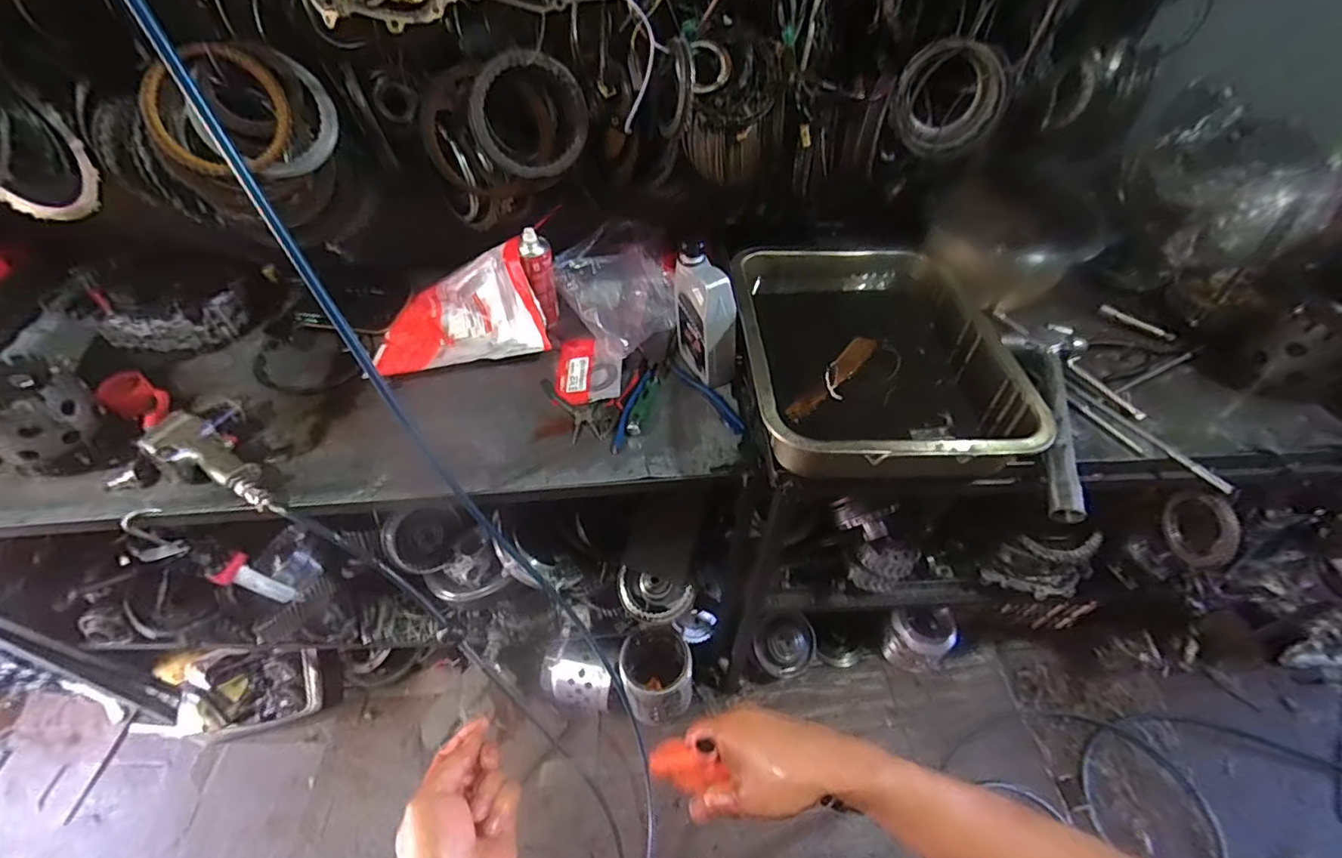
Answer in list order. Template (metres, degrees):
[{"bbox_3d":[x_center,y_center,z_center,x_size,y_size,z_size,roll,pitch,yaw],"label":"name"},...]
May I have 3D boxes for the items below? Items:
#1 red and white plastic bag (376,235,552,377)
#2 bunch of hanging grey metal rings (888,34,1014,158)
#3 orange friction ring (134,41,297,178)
[{"bbox_3d":[-0.389,-0.226,1.021,0.310,0.126,0.226,-9,53,-7],"label":"red and white plastic bag"},{"bbox_3d":[0.426,-0.506,0.875,0.165,0.166,0.058,-32,25,25],"label":"bunch of hanging grey metal rings"},{"bbox_3d":[-0.631,-0.445,0.802,0.176,0.165,0.019,-49,23,-9],"label":"orange friction ring"}]

